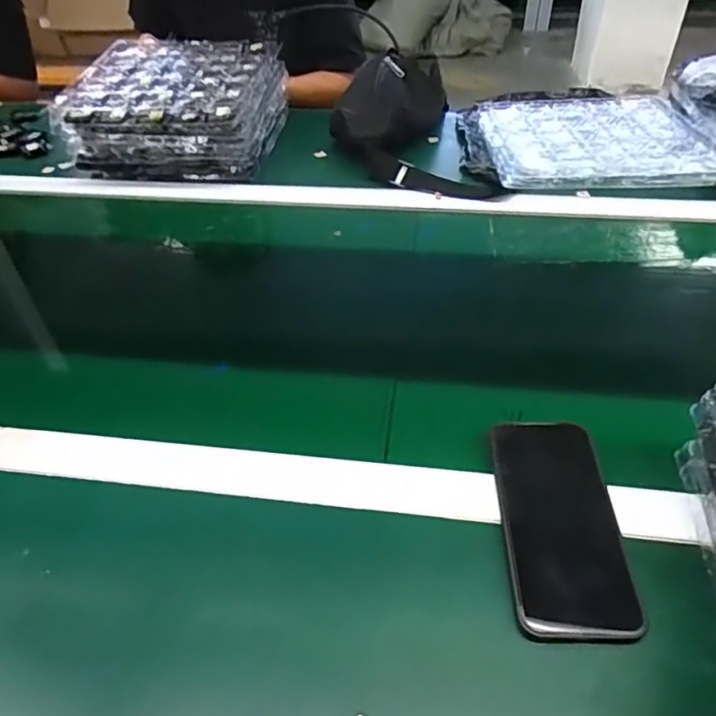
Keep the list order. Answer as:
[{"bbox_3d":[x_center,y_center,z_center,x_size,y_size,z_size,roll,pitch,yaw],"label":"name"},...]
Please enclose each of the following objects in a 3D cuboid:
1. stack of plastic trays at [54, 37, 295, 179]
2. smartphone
[{"bbox_3d":[-0.266,-0.382,0.875,0.272,0.103,0.273,2,44,5],"label":"stack of plastic trays"},{"bbox_3d":[0.142,0.113,0.405,0.078,0.017,0.157,-1,44,2],"label":"smartphone"}]

